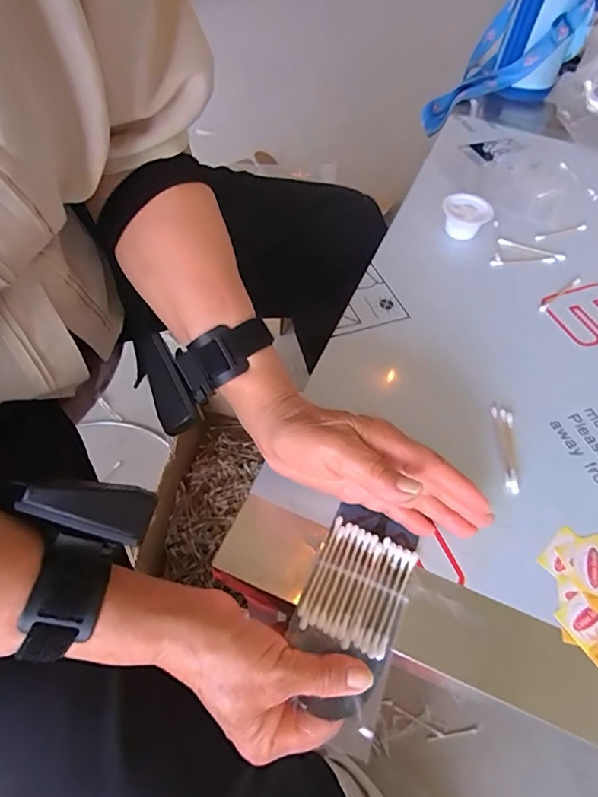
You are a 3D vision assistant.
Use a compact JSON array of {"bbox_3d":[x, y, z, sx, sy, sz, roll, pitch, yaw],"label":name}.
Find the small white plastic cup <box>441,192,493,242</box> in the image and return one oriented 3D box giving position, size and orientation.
[{"bbox_3d":[0.185,-0.203,0.548,0.052,0.029,0.048,1,56,-2],"label":"small white plastic cup"}]

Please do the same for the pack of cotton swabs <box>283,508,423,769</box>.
[{"bbox_3d":[0.032,0.136,0.312,0.063,0.012,0.137,20,57,10],"label":"pack of cotton swabs"}]

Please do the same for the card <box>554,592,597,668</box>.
[{"bbox_3d":[0.192,0.150,0.315,0.032,0.004,0.043,-25,60,-18],"label":"card"}]

